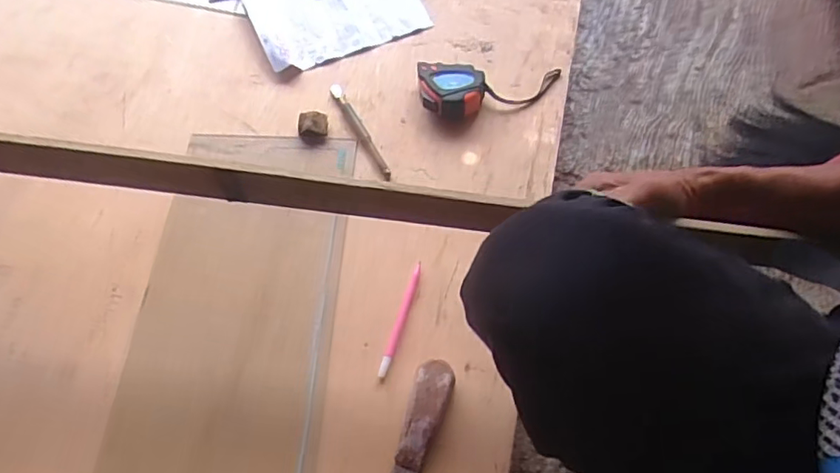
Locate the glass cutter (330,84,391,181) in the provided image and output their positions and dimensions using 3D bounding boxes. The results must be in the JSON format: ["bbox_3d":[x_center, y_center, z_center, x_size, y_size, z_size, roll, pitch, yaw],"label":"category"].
[{"bbox_3d":[-0.078,-0.137,0.745,0.016,0.010,0.168,-25,67,-10],"label":"glass cutter"}]

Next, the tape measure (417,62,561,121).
[{"bbox_3d":[0.097,-0.194,0.760,0.195,0.048,0.075,-2,65,-13],"label":"tape measure"}]

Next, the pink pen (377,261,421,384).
[{"bbox_3d":[-0.021,0.092,0.632,0.010,0.006,0.139,16,66,8],"label":"pink pen"}]

